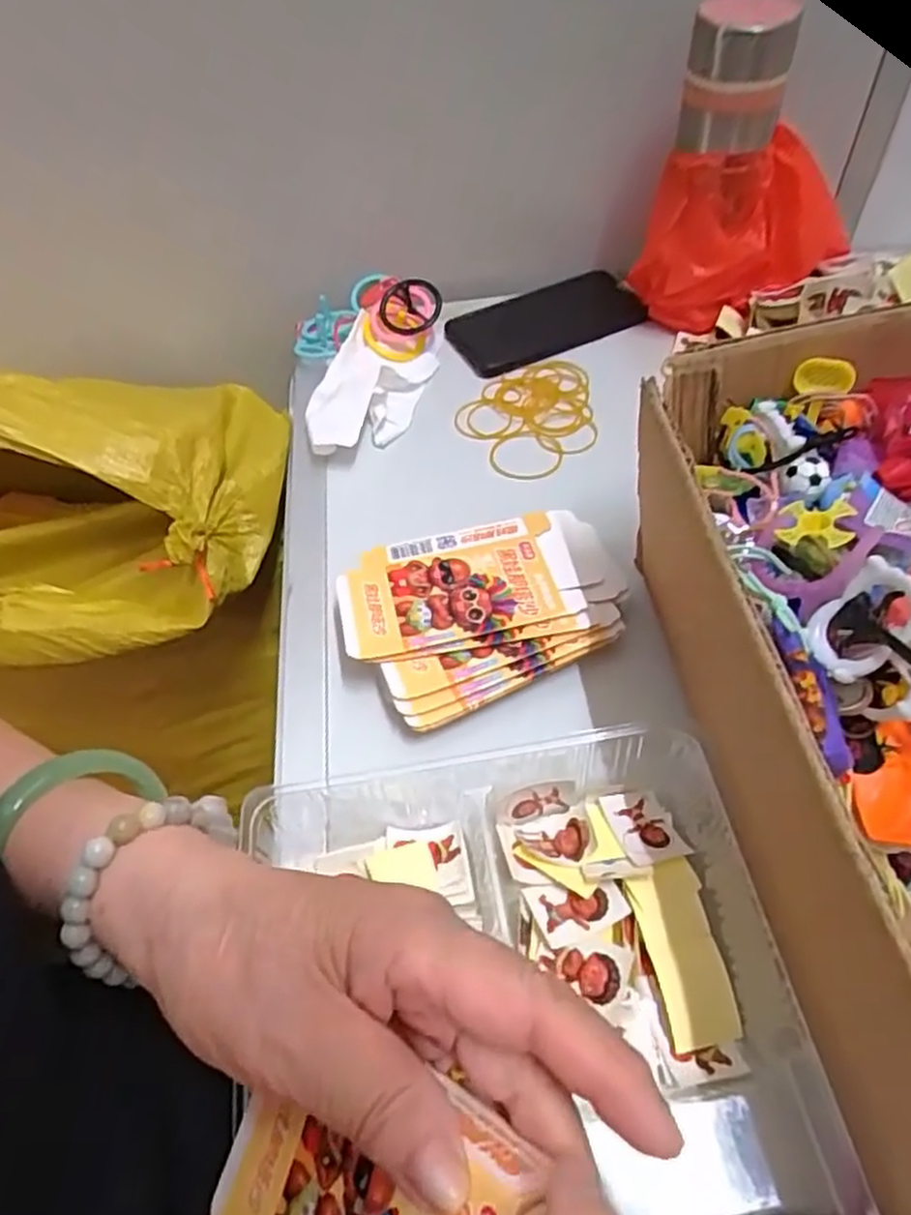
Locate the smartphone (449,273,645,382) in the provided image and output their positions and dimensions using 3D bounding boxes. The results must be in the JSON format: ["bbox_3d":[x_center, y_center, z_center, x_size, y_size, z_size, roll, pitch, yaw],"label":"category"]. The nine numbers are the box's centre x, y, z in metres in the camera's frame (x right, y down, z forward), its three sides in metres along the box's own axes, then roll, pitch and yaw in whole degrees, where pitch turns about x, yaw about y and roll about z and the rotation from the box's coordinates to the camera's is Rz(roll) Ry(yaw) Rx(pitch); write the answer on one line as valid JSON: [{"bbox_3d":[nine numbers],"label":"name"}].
[{"bbox_3d":[0.070,-0.241,0.608,0.155,0.010,0.086,-25,56,-14],"label":"smartphone"}]

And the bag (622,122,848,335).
[{"bbox_3d":[0.214,-0.275,0.545,0.156,0.125,0.061,5,54,9],"label":"bag"}]

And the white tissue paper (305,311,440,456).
[{"bbox_3d":[-0.063,-0.165,0.561,0.083,0.034,0.141,3,54,7],"label":"white tissue paper"}]

